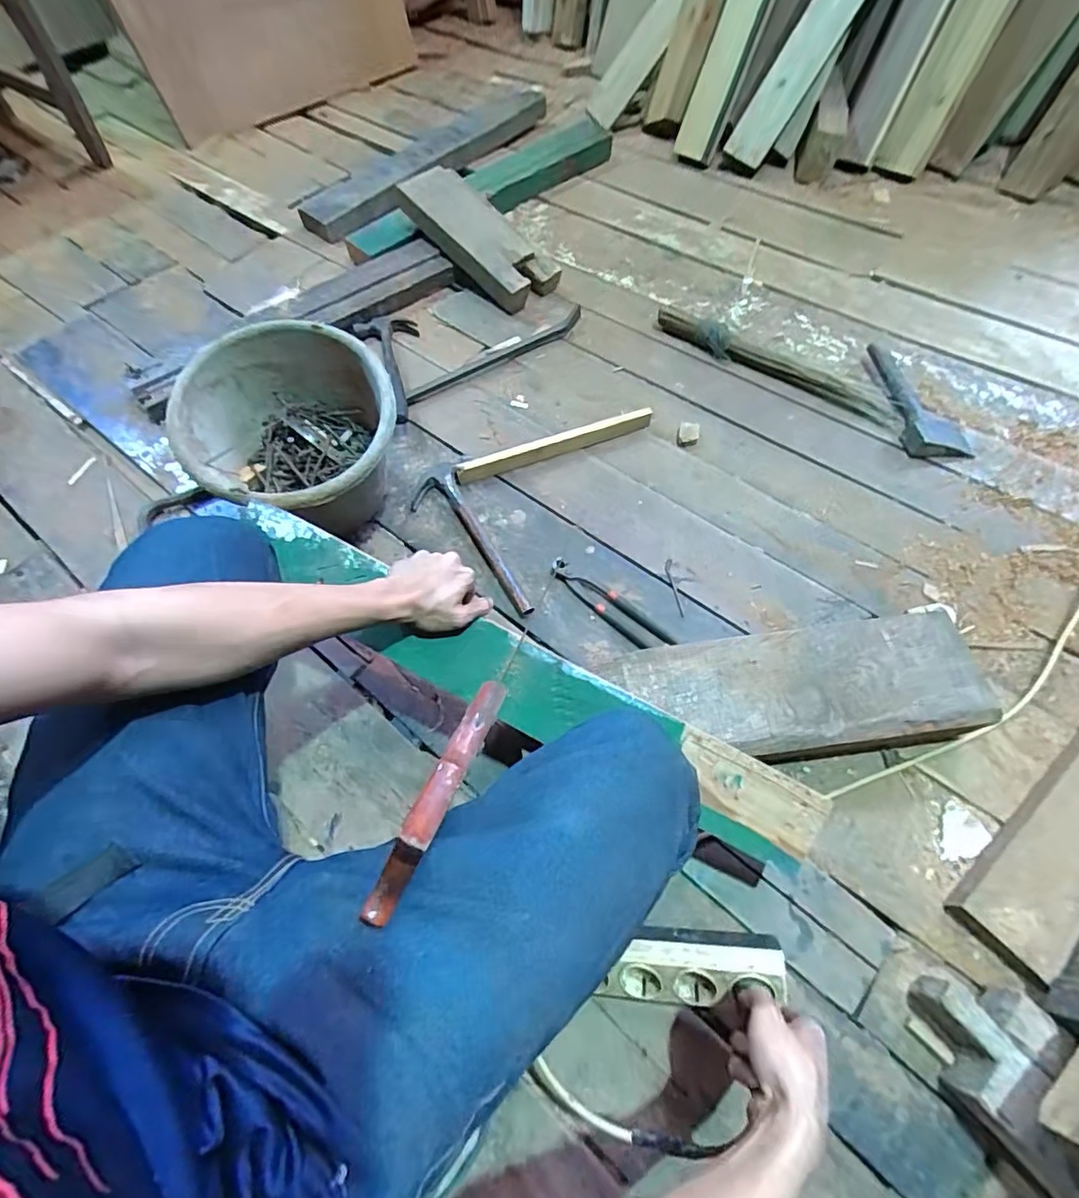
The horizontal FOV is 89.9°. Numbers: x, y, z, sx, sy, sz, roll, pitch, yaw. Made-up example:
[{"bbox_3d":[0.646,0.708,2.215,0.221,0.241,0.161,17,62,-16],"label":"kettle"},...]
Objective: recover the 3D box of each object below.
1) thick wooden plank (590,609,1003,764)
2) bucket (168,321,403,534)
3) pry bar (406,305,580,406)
[{"bbox_3d":[0.313,0.124,0.689,0.435,0.086,0.147,-8,64,-1],"label":"thick wooden plank"},{"bbox_3d":[-0.338,-0.213,0.805,0.273,0.235,0.284,-1,61,2],"label":"bucket"},{"bbox_3d":[-0.080,-0.458,1.025,0.378,0.017,0.043,-28,66,-11],"label":"pry bar"}]

